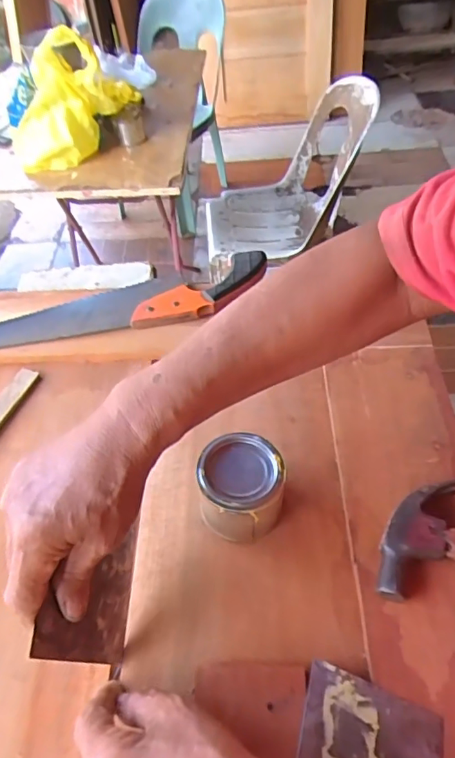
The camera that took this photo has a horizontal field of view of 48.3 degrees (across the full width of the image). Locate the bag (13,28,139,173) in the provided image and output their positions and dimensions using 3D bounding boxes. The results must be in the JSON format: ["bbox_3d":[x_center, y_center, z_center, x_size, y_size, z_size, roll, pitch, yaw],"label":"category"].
[{"bbox_3d":[-0.339,-0.567,1.033,0.281,0.242,0.116,-2,52,2],"label":"bag"}]

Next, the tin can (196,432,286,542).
[{"bbox_3d":[0.013,0.092,0.433,0.069,0.059,0.071,-2,52,3],"label":"tin can"}]

